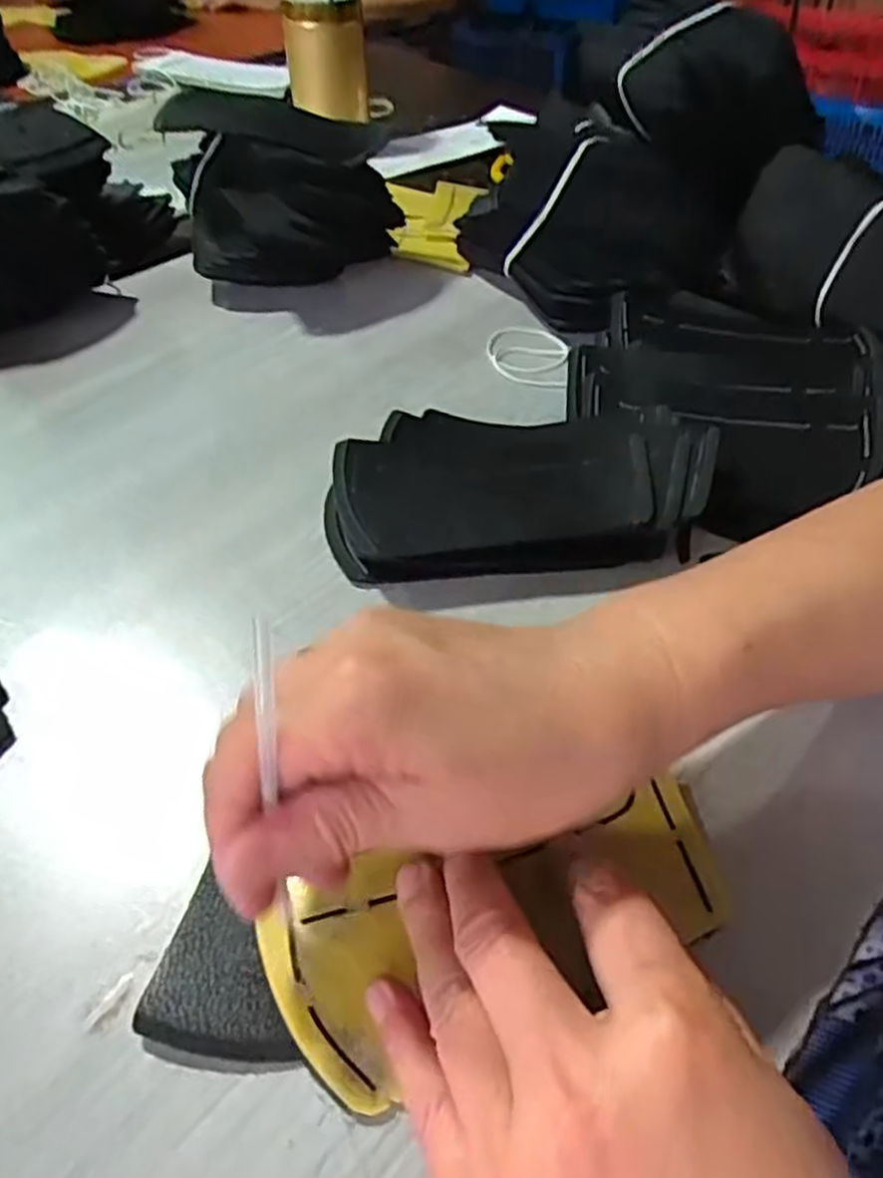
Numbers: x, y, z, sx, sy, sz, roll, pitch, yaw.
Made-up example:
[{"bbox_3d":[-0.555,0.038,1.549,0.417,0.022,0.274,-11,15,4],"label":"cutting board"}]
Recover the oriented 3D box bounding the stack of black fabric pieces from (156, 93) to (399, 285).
[{"bbox_3d":[-0.104,-0.258,0.524,0.143,0.099,0.121,-8,47,-9],"label":"stack of black fabric pieces"}]

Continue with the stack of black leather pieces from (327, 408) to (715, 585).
[{"bbox_3d":[0.037,-0.052,0.374,0.183,0.038,0.104,-5,47,-6],"label":"stack of black leather pieces"}]

